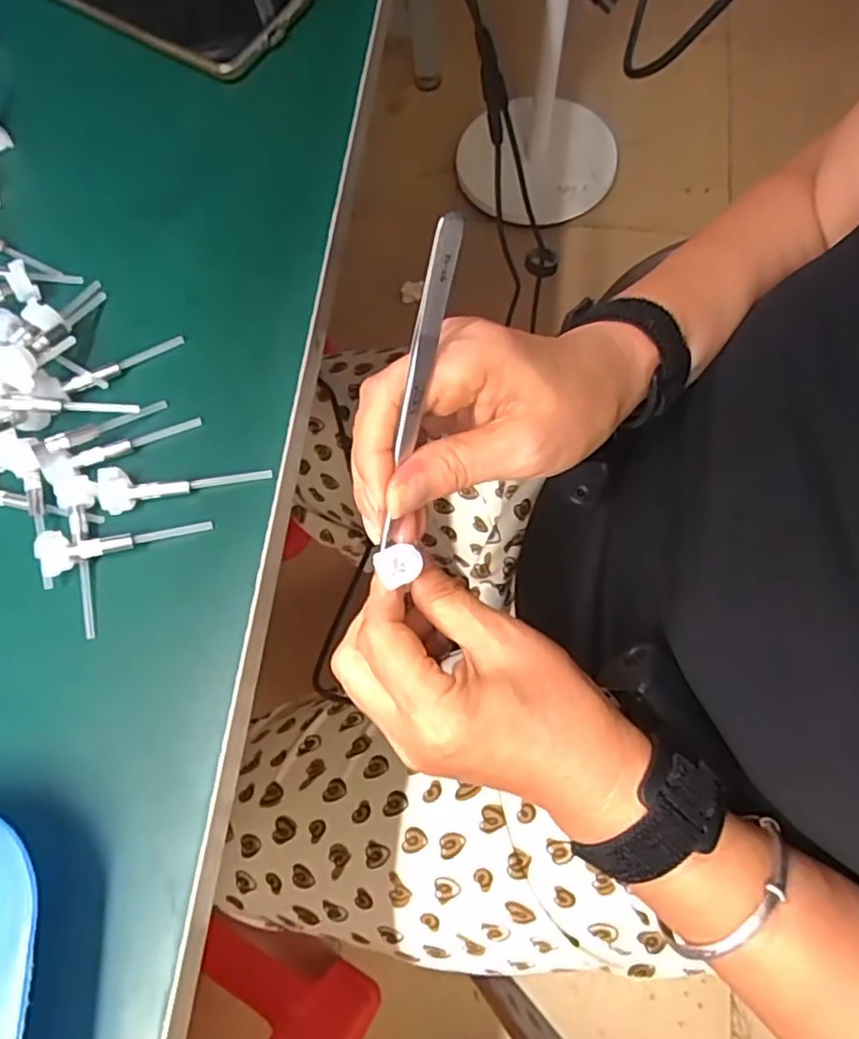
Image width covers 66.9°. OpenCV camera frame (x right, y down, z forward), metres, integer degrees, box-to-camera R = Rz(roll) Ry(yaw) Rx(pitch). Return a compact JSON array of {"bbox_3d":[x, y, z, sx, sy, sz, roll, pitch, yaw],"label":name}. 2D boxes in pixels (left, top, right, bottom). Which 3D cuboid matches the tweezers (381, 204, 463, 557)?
[{"bbox_3d":[-0.006,-0.042,0.235,0.008,0.010,0.125,16,116,3],"label":"tweezers"}]

